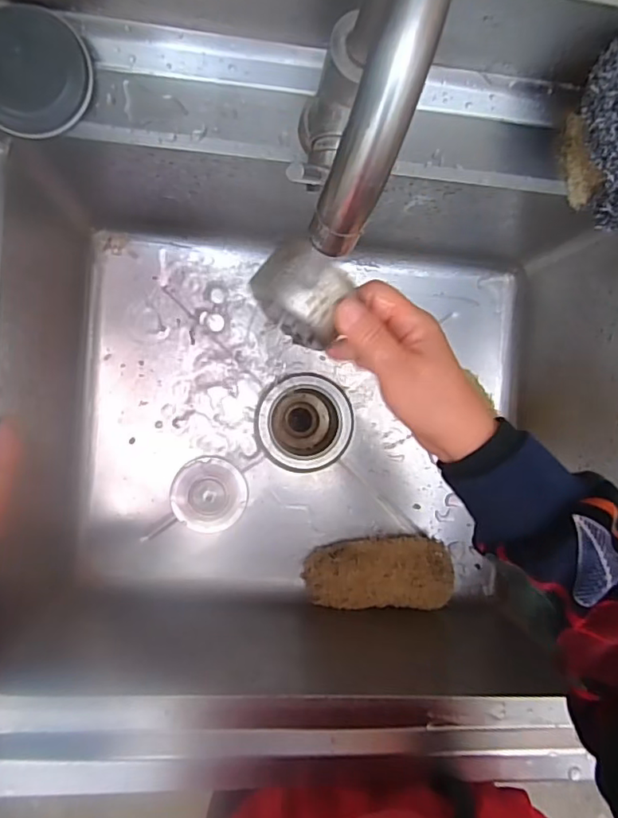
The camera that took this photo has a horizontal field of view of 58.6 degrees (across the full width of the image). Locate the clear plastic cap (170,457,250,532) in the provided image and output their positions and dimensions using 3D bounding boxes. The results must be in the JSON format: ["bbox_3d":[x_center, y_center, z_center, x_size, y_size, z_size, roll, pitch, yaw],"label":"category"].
[{"bbox_3d":[-0.112,0.097,0.623,0.083,0.016,0.083,0,91,-9],"label":"clear plastic cap"}]

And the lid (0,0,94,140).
[{"bbox_3d":[-0.194,-0.234,0.380,0.080,0.020,0.080,0,91,-9],"label":"lid"}]

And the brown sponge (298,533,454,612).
[{"bbox_3d":[0.076,0.182,0.627,0.154,0.065,0.074,2,91,-9],"label":"brown sponge"}]

